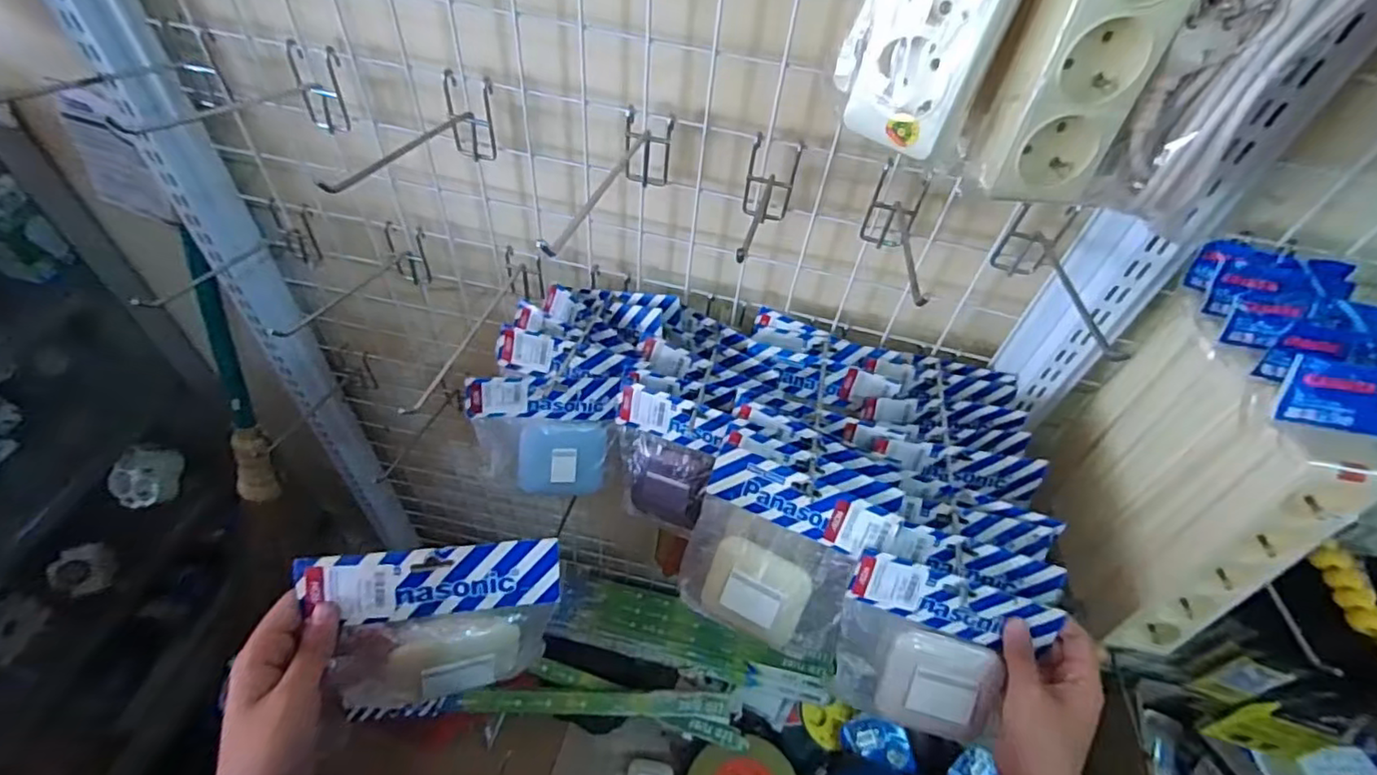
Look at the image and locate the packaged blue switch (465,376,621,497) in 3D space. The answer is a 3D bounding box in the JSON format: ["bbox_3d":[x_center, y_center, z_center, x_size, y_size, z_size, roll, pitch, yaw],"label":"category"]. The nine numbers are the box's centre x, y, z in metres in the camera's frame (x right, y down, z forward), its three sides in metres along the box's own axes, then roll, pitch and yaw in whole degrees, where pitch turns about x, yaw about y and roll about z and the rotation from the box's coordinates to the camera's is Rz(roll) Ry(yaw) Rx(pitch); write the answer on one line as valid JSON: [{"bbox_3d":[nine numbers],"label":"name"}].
[{"bbox_3d":[-0.136,0.044,0.579,0.130,0.123,0.038,5,24,-11],"label":"packaged blue switch"}]

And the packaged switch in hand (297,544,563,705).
[{"bbox_3d":[-0.158,0.154,0.397,0.142,0.123,0.026,-3,22,-15],"label":"packaged switch in hand"}]

